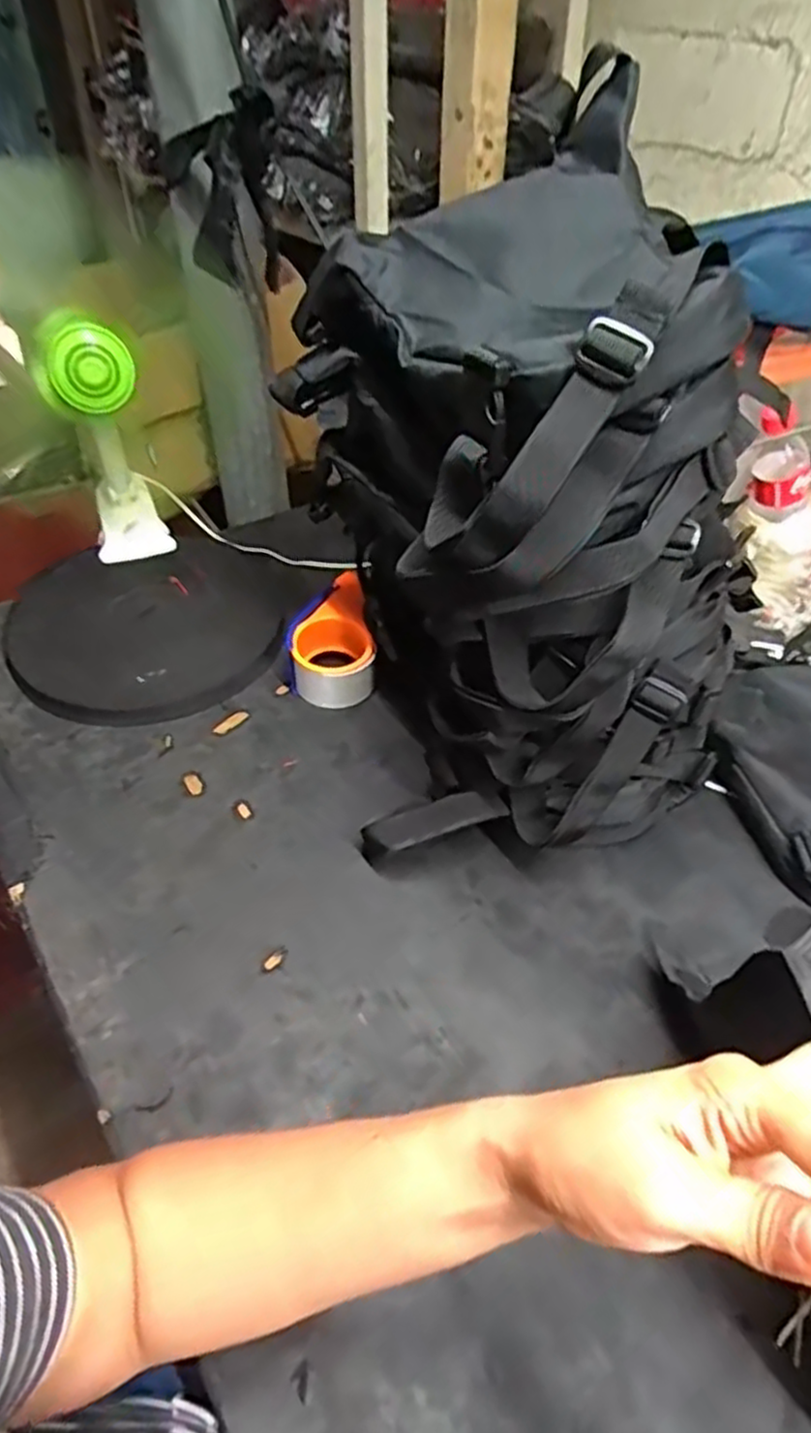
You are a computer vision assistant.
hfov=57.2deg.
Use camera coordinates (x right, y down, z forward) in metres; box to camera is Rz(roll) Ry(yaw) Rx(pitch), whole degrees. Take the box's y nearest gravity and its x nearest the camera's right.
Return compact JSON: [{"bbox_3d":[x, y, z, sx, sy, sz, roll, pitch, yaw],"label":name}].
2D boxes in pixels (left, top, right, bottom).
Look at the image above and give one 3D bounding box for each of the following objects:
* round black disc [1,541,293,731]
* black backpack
[{"bbox_3d":[-0.268,-0.096,0.774,0.260,0.024,0.245,-7,53,-14],"label":"round black disc"},{"bbox_3d":[0.095,-0.131,0.548,0.299,0.387,0.300,-9,44,-10],"label":"black backpack"}]

